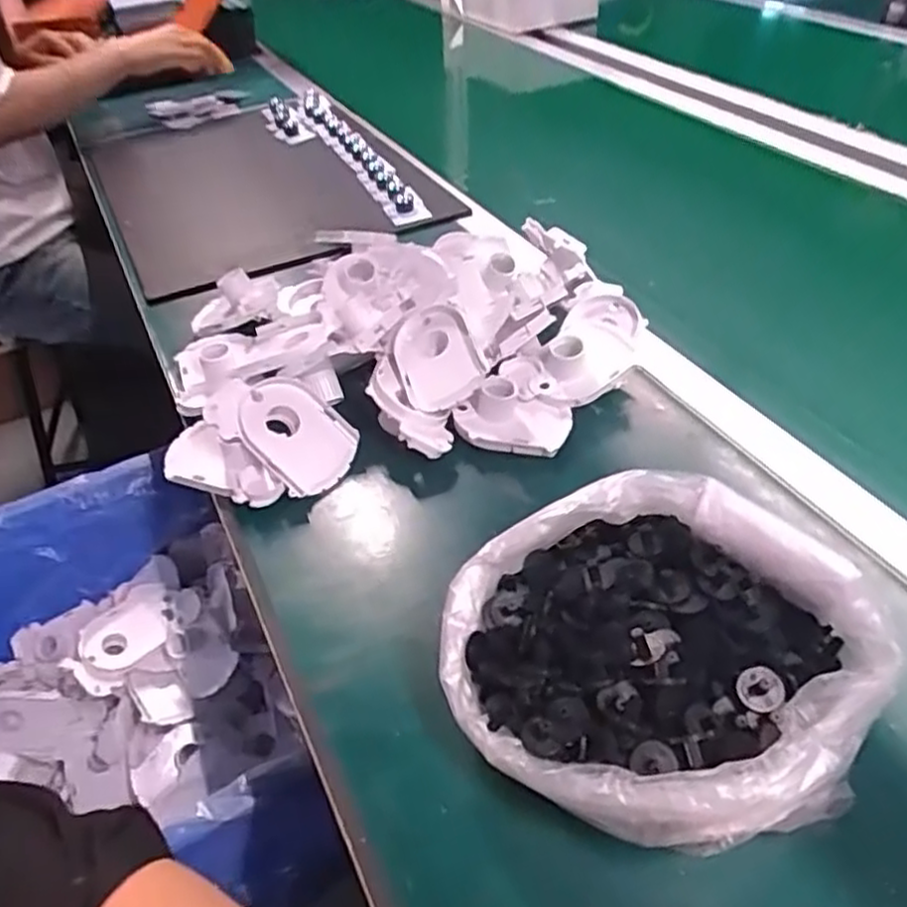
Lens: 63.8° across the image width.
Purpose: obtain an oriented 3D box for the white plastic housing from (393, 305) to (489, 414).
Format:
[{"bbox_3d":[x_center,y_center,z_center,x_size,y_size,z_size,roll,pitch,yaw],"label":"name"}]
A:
[{"bbox_3d":[-0.014,-0.075,0.564,0.065,0.018,0.084,-32,59,16],"label":"white plastic housing"}]

